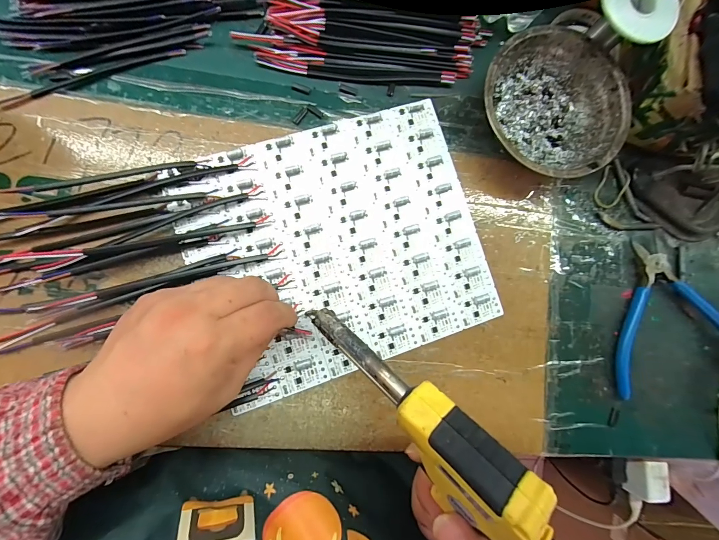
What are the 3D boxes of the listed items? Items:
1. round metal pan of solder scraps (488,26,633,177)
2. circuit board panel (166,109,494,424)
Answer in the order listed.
[{"bbox_3d":[0.166,-0.141,0.283,0.126,0.039,0.125,0,87,-7],"label":"round metal pan of solder scraps"},{"bbox_3d":[-0.011,-0.021,0.269,0.227,0.005,0.199,-18,89,-8],"label":"circuit board panel"}]

